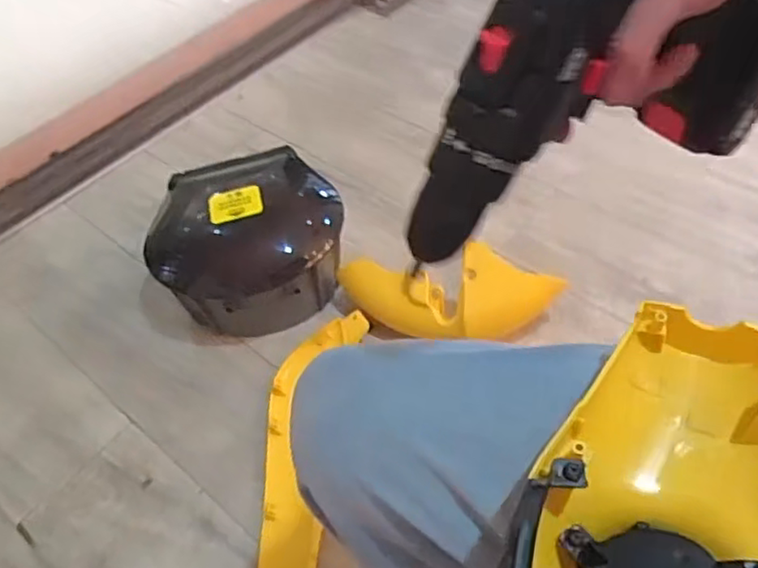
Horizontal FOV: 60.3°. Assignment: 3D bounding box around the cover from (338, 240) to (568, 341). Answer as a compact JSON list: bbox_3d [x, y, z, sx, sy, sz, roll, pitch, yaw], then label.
[{"bbox_3d":[0.100,0.022,0.966,0.328,0.176,0.082,3,51,9],"label":"cover"}]

